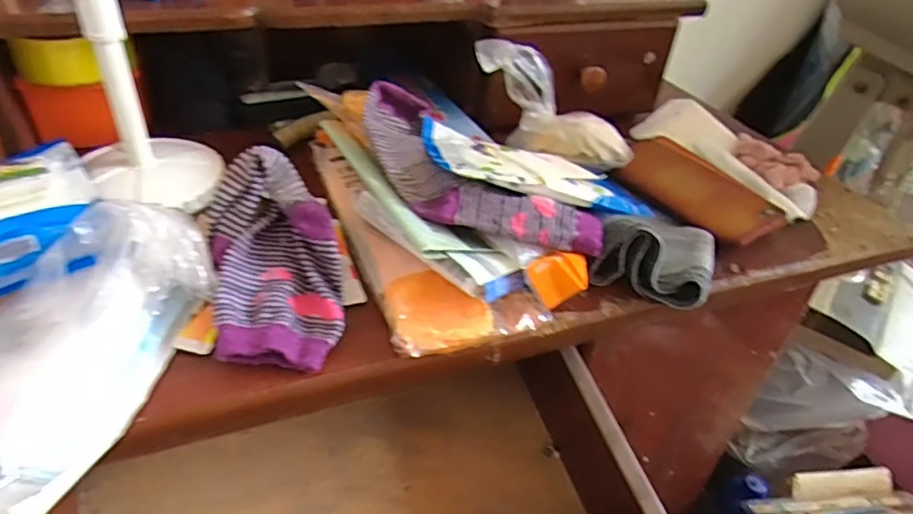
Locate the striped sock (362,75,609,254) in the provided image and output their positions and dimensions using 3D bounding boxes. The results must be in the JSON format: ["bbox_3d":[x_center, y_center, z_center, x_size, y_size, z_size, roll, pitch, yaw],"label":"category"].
[{"bbox_3d":[0.006,-0.066,0.433,0.218,0.037,0.101,29,43,28],"label":"striped sock"}]

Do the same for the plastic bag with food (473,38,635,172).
[{"bbox_3d":[0.075,-0.123,0.519,0.159,0.074,0.045,42,41,-6],"label":"plastic bag with food"}]

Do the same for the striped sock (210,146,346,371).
[{"bbox_3d":[-0.111,0.001,0.359,0.077,0.079,0.107,-7,39,-15],"label":"striped sock"}]

